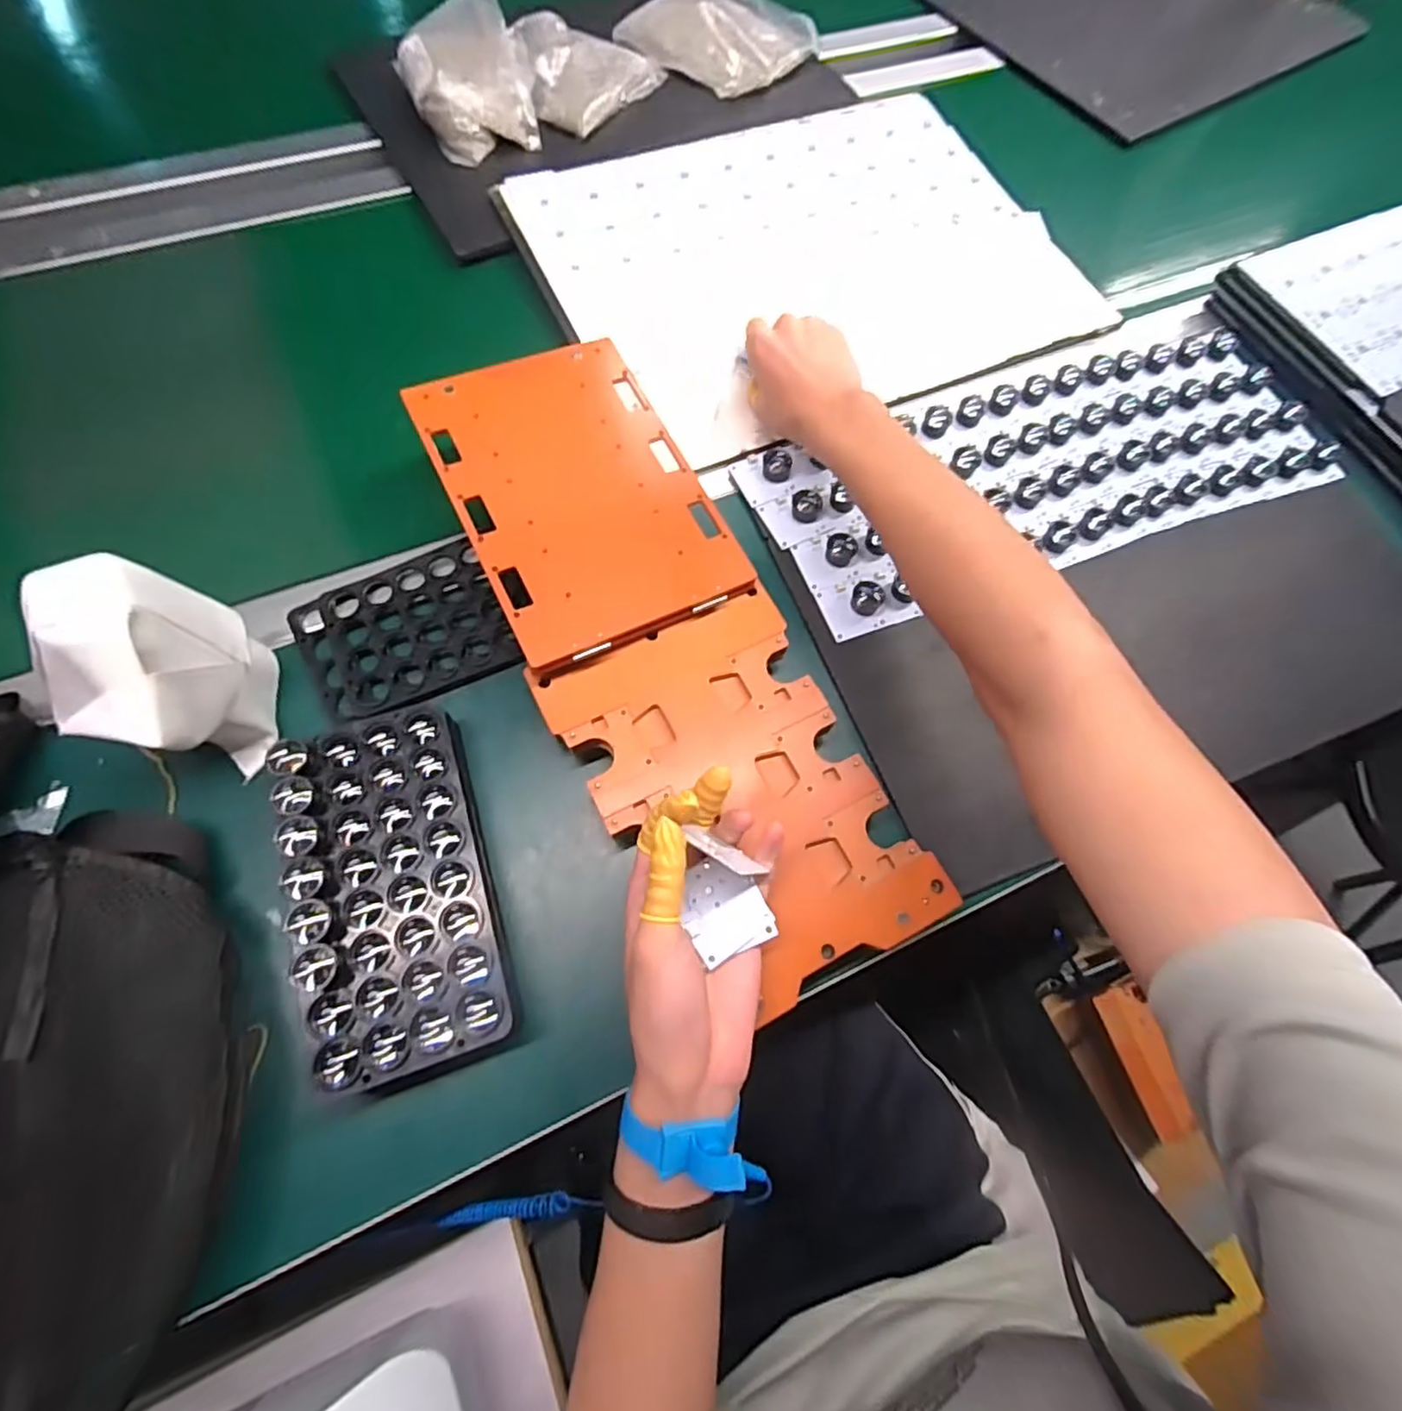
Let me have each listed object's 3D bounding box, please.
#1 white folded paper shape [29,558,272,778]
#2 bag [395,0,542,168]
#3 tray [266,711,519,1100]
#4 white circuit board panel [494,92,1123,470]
[{"bbox_3d":[-0.303,-0.017,0.362,0.064,0.116,0.097,-5,71,-4],"label":"white folded paper shape"},{"bbox_3d":[-0.230,-0.621,0.629,0.119,0.050,0.166,-15,72,-7],"label":"bag"},{"bbox_3d":[-0.172,0.102,0.363,0.099,0.052,0.197,-17,72,-8],"label":"tray"},{"bbox_3d":[0.100,-0.419,0.592,0.458,0.013,0.359,-25,73,-10],"label":"white circuit board panel"}]

